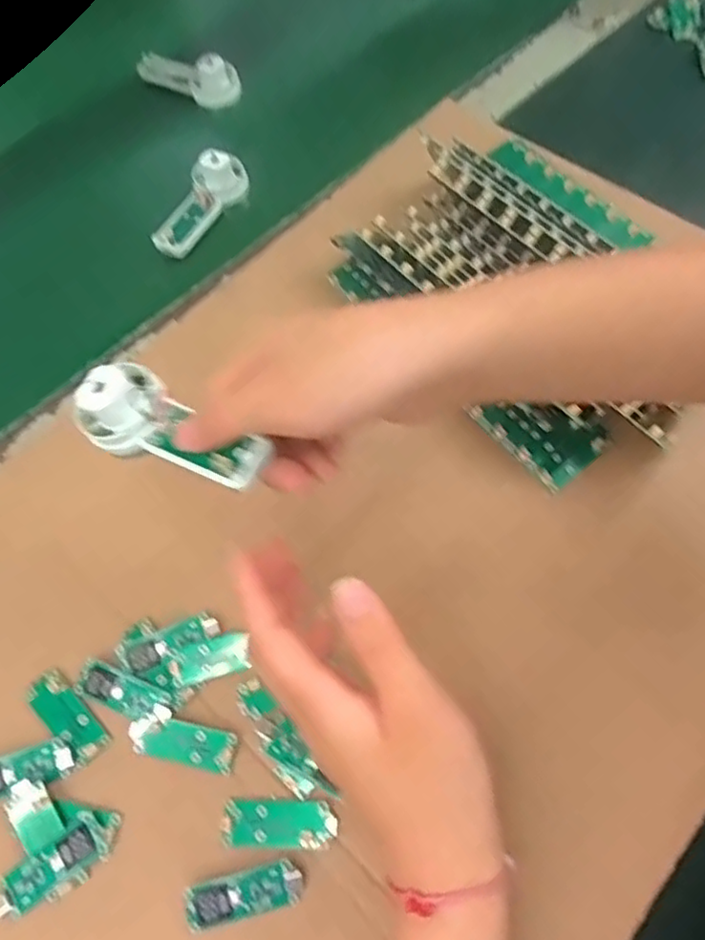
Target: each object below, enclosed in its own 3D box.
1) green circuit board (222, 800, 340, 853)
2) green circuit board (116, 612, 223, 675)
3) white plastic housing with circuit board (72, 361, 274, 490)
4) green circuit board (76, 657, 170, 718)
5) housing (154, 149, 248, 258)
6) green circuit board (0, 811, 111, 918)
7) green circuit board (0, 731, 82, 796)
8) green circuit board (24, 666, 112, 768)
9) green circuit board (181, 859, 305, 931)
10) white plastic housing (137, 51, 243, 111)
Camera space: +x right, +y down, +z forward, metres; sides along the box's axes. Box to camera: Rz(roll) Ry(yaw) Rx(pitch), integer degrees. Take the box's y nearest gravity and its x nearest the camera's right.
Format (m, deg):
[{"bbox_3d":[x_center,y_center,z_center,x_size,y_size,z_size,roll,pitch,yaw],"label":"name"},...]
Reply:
[{"bbox_3d":[-0.033,0.162,0.295,0.051,0.004,0.019,-1,64,2],"label":"green circuit board"},{"bbox_3d":[-0.093,0.087,0.331,0.047,0.005,0.016,-26,66,-10],"label":"green circuit board"},{"bbox_3d":[-0.075,-0.017,0.272,0.088,0.021,0.038,27,68,17],"label":"white plastic housing with circuit board"},{"bbox_3d":[-0.115,0.109,0.322,0.045,0.006,0.017,19,66,11],"label":"green circuit board"},{"bbox_3d":[-0.114,-0.199,0.476,0.030,0.030,0.092,28,68,15],"label":"housing"},{"bbox_3d":[-0.134,0.177,0.289,0.049,0.005,0.018,-34,74,-12],"label":"green circuit board"},{"bbox_3d":[-0.157,0.143,0.307,0.052,0.006,0.018,-19,75,-11],"label":"green circuit board"},{"bbox_3d":[-0.141,0.121,0.319,0.019,0.005,0.049,-37,72,-29],"label":"green circuit board"},{"bbox_3d":[-0.047,0.185,0.282,0.051,0.005,0.016,-13,64,-4],"label":"green circuit board"},{"bbox_3d":[-0.142,-0.339,0.553,0.094,0.036,0.028,23,67,13],"label":"white plastic housing"}]

